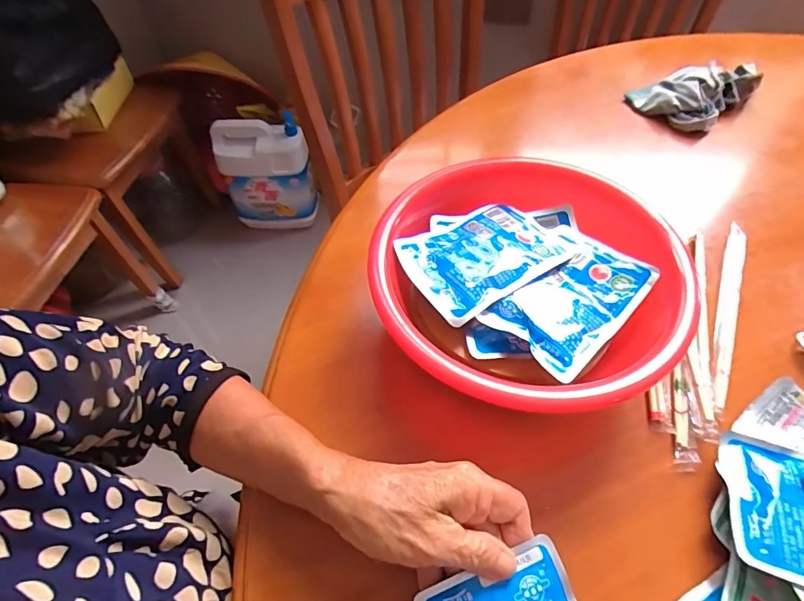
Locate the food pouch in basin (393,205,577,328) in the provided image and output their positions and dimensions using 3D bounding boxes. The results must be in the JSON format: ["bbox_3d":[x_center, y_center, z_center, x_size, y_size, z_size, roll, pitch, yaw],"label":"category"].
[{"bbox_3d":[0.067,-0.038,0.357,0.125,0.014,0.088,-29,60,-20],"label":"food pouch in basin"}]

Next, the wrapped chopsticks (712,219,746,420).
[{"bbox_3d":[0.281,0.007,0.377,0.017,0.007,0.216,23,57,15],"label":"wrapped chopsticks"}]

